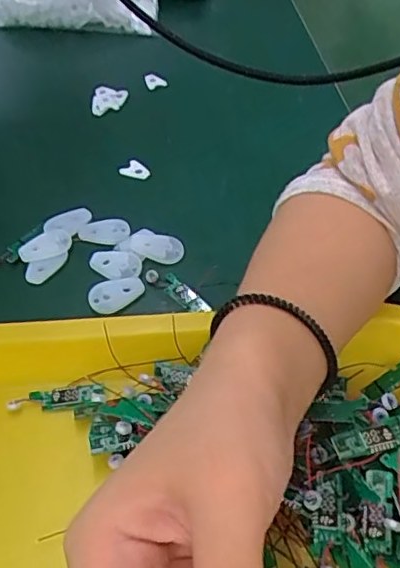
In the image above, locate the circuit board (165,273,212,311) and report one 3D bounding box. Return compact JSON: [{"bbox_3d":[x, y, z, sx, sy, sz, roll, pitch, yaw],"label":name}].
[{"bbox_3d":[-0.011,0.007,0.379,0.012,0.006,0.038,-35,55,-27],"label":"circuit board"}]

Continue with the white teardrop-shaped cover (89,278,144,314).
[{"bbox_3d":[-0.054,0.005,0.375,0.035,0.005,0.022,-26,52,-20],"label":"white teardrop-shaped cover"}]

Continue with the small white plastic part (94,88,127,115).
[{"bbox_3d":[-0.082,-0.168,0.535,0.029,0.007,0.032,3,59,-4],"label":"small white plastic part"}]

